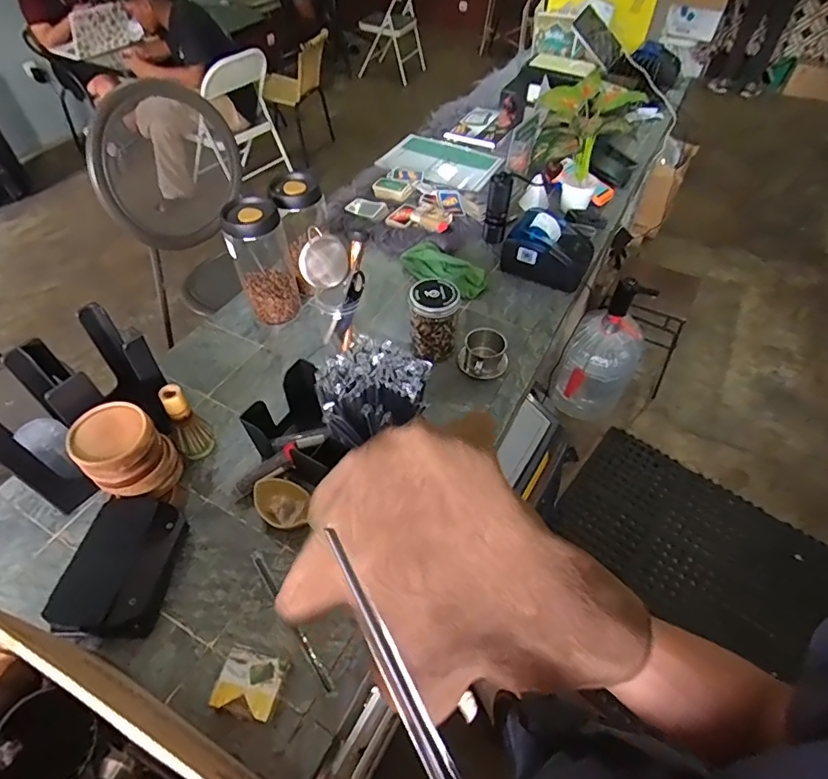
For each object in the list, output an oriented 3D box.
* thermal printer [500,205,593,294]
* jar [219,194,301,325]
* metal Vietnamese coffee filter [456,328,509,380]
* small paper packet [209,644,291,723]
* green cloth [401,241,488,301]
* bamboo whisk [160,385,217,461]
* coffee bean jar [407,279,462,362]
[{"bbox_3d":[0.296,-0.316,1.078,0.176,0.096,0.119,22,54,17],"label":"thermal printer"},{"bbox_3d":[-0.285,-0.238,0.938,0.102,0.226,0.091,-15,52,-12],"label":"jar"},{"bbox_3d":[0.128,-0.063,0.908,0.092,0.054,0.083,8,51,7],"label":"metal Vietnamese coffee filter"},{"bbox_3d":[-0.190,0.342,0.579,0.070,0.030,0.066,10,51,8],"label":"small paper packet"},{"bbox_3d":[0.068,-0.268,1.084,0.201,0.025,0.092,32,57,24],"label":"green cloth"},{"bbox_3d":[-0.344,0.054,0.757,0.050,0.136,0.047,0,50,0],"label":"bamboo whisk"},{"bbox_3d":[0.036,-0.126,0.904,0.084,0.120,0.084,5,51,4],"label":"coffee bean jar"}]

